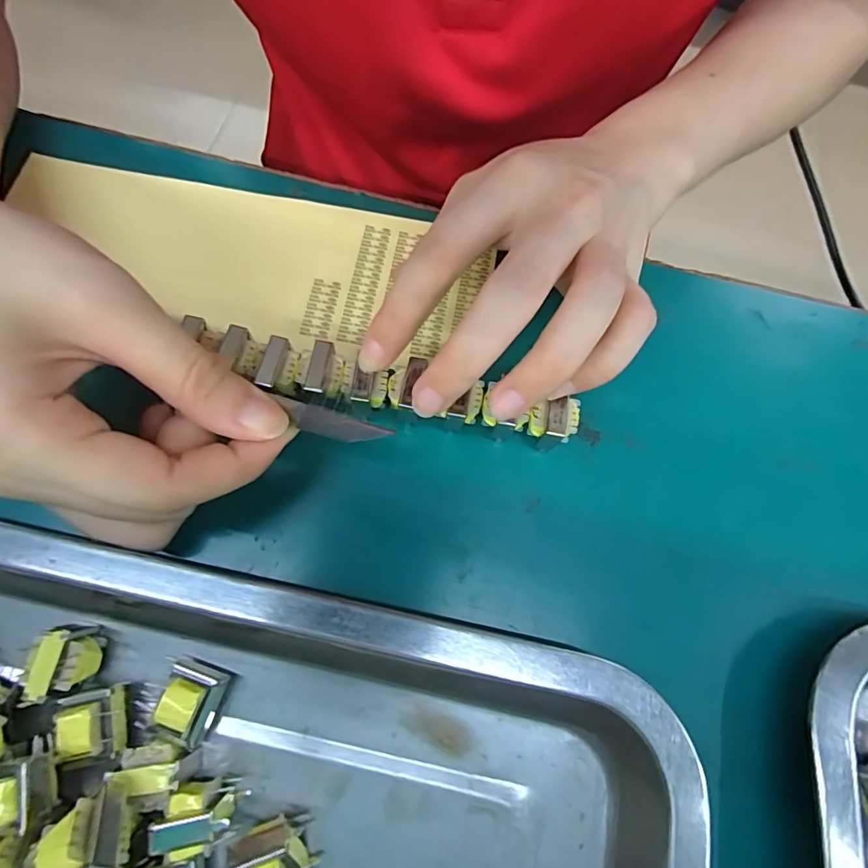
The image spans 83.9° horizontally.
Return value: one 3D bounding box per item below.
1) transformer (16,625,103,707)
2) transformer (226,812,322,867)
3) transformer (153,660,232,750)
[{"bbox_3d":[-0.114,0.069,0.149,0.019,0.014,0.019,3,79,-31],"label":"transformer"},{"bbox_3d":[-0.046,0.121,0.138,0.019,0.019,0.017,-20,72,-7],"label":"transformer"},{"bbox_3d":[-0.074,0.082,0.150,0.017,0.017,0.020,18,72,5],"label":"transformer"}]

